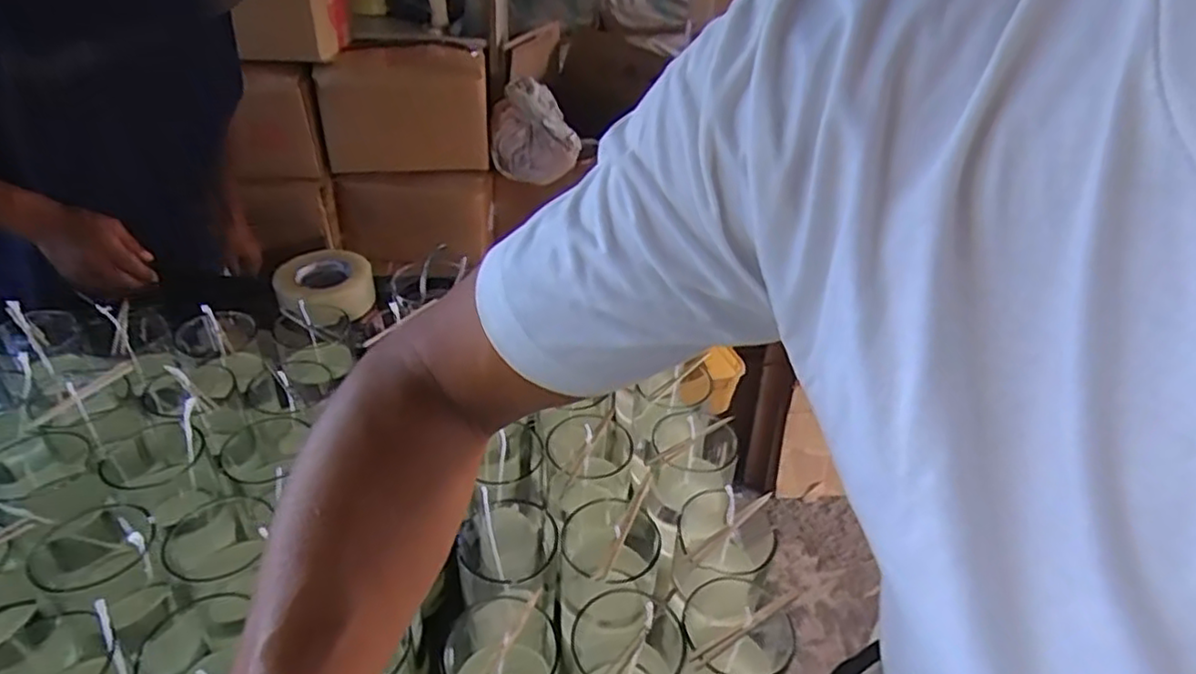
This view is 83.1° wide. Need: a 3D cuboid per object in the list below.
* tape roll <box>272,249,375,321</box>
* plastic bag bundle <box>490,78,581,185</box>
[{"bbox_3d":[-0.410,-0.081,1.011,0.133,0.047,0.146,3,37,-2],"label":"tape roll"},{"bbox_3d":[-0.143,-0.477,1.587,0.208,0.199,0.140,3,37,-3],"label":"plastic bag bundle"}]

